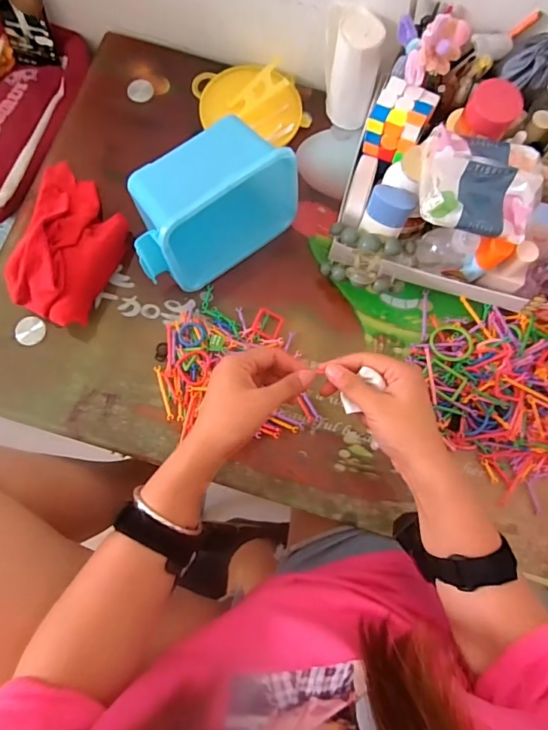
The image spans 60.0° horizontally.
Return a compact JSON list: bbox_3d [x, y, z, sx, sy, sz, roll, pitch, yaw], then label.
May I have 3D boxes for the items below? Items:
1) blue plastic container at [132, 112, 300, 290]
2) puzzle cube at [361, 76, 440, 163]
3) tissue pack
[{"bbox_3d":[-0.074,-0.179,0.534,0.188,0.120,0.106,-34,81,-6],"label":"blue plastic container"},{"bbox_3d":[0.136,-0.263,0.514,0.057,0.050,0.063,29,78,5],"label":"puzzle cube"},{"bbox_3d":[0.198,-0.174,0.455,0.114,0.044,0.088,11,79,2],"label":"tissue pack"}]

